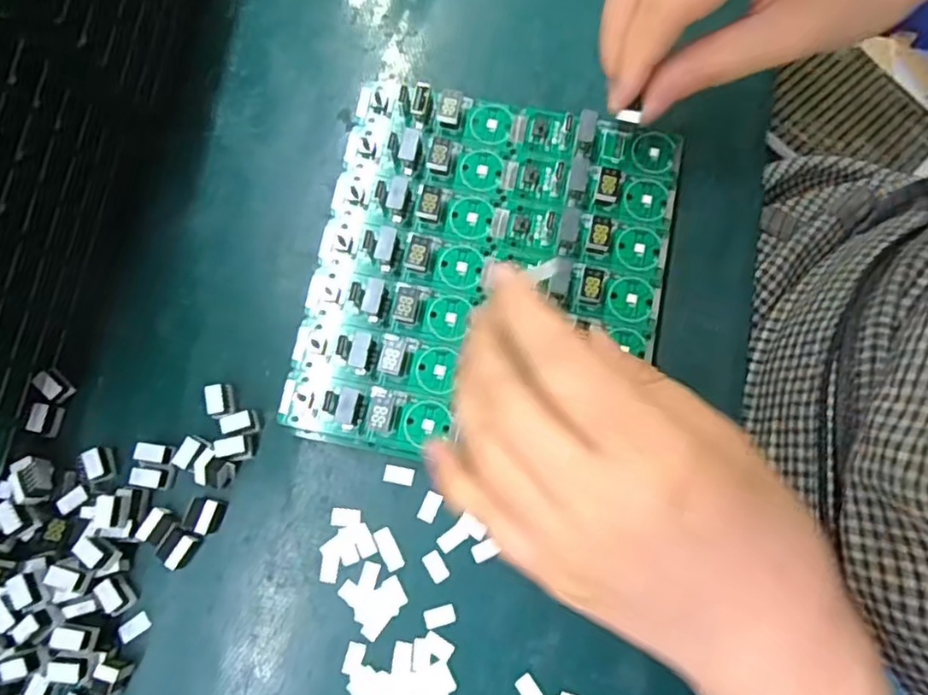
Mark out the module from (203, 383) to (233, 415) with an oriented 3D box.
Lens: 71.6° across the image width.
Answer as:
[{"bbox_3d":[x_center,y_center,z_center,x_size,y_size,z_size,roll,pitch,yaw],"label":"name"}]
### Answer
[{"bbox_3d":[-0.098,0.021,0.260,0.009,0.012,0.013,-7,78,-2],"label":"module"}]

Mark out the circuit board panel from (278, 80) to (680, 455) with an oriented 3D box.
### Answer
[{"bbox_3d":[0.010,-0.031,0.256,0.135,0.011,0.148,11,78,2],"label":"circuit board panel"}]

